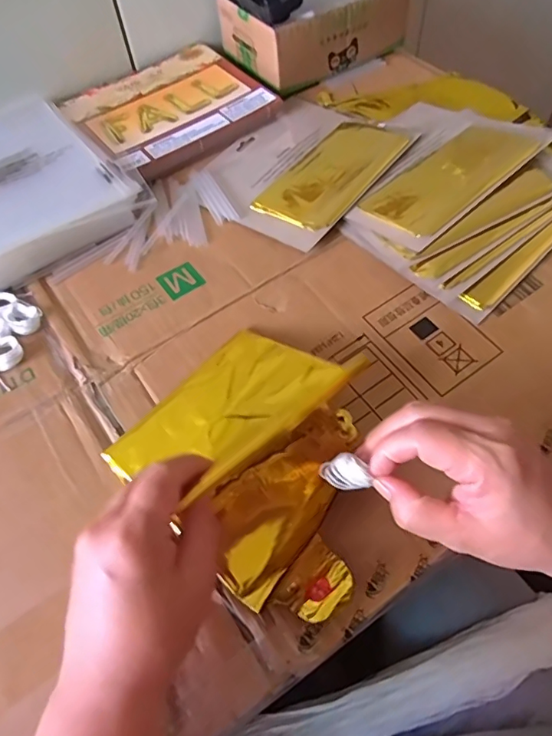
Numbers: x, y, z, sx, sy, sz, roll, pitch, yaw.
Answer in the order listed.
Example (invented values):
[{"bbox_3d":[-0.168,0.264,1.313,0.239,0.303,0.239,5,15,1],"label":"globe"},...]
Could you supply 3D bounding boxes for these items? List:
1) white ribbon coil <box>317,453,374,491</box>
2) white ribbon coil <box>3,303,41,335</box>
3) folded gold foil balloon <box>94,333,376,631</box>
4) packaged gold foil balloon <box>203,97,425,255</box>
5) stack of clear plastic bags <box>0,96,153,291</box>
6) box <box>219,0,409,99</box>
[{"bbox_3d":[0.040,0.058,0.293,0.028,0.007,0.019,28,65,18],"label":"white ribbon coil"},{"bbox_3d":[-0.214,-0.043,0.438,0.025,0.006,0.035,-39,65,-18],"label":"white ribbon coil"},{"bbox_3d":[0.001,0.050,0.349,0.178,0.049,0.166,37,68,22],"label":"folded gold foil balloon"},{"bbox_3d":[0.023,-0.205,0.505,0.160,0.014,0.186,34,67,21],"label":"packaged gold foil balloon"},{"bbox_3d":[-0.268,-0.168,0.493,0.219,0.027,0.221,-34,63,-16],"label":"stack of clear plastic bags"},{"bbox_3d":[0.041,-0.406,0.587,0.184,0.062,0.133,-29,62,-13],"label":"box"}]

